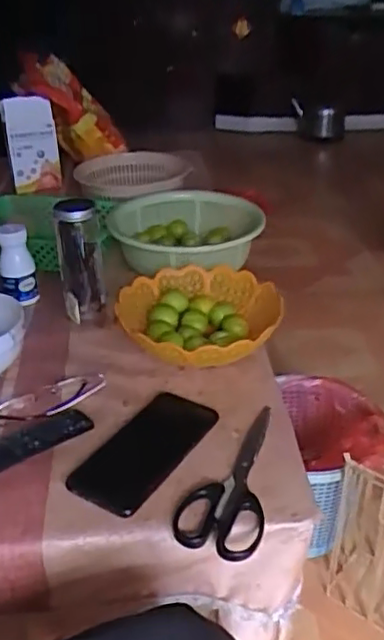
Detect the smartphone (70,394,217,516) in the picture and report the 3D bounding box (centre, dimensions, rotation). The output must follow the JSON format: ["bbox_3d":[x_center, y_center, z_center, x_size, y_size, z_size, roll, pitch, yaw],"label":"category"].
[{"bbox_3d":[-0.046,0.124,0.608,0.081,0.009,0.161,18,36,29],"label":"smartphone"}]

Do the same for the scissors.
[{"bbox_3d":[0.036,0.140,0.583,0.074,0.009,0.188,5,32,12],"label":"scissors"}]

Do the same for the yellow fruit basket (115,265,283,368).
[{"bbox_3d":[0.012,0.001,0.767,0.190,0.060,0.182,-1,31,1],"label":"yellow fruit basket"}]

